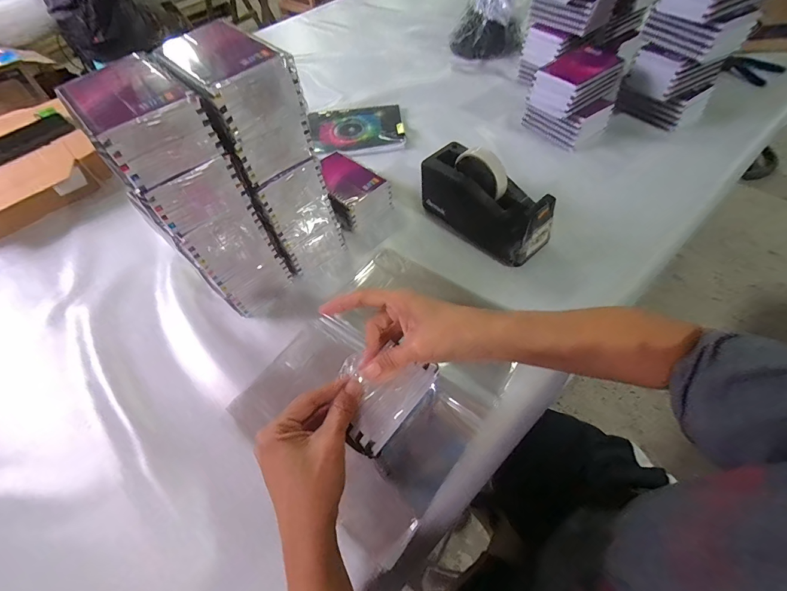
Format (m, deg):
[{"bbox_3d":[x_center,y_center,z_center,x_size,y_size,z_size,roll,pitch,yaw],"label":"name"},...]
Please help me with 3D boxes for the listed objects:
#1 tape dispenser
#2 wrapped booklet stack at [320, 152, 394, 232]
[{"bbox_3d":[0.137,-0.144,0.540,0.079,0.119,0.205,-38,61,-18],"label":"tape dispenser"},{"bbox_3d":[-0.077,-0.178,0.611,0.123,0.064,0.094,38,66,25],"label":"wrapped booklet stack"}]

